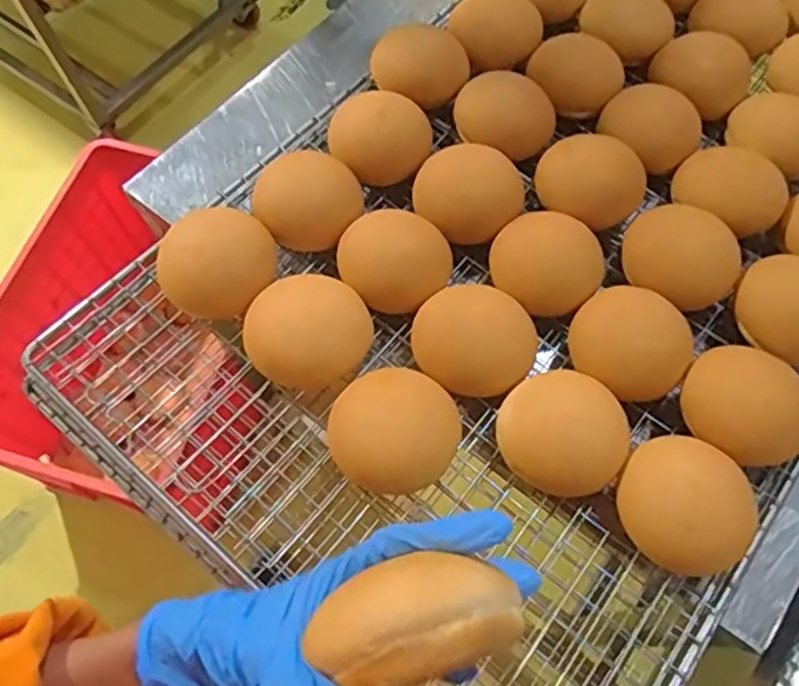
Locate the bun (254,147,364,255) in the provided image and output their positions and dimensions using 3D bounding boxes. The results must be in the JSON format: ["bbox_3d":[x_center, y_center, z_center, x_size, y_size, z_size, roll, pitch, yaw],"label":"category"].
[{"bbox_3d":[-0.083,-0.127,0.604,0.097,0.054,0.079,0,67,-2],"label":"bun"}]

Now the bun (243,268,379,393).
[{"bbox_3d":[-0.077,-0.007,0.554,0.091,0.050,0.093,1,67,-2],"label":"bun"}]

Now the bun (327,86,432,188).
[{"bbox_3d":[-0.021,-0.201,0.641,0.091,0.048,0.092,-34,72,-15],"label":"bun"}]

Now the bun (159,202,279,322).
[{"bbox_3d":[-0.159,-0.071,0.576,0.098,0.057,0.093,-25,70,-12],"label":"bun"}]

